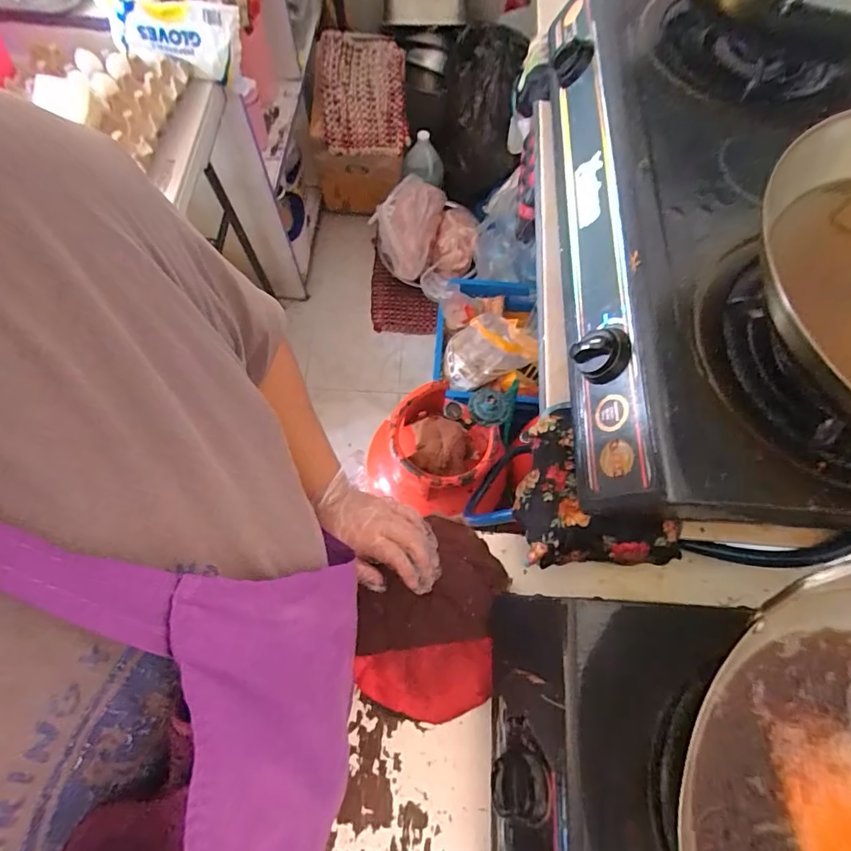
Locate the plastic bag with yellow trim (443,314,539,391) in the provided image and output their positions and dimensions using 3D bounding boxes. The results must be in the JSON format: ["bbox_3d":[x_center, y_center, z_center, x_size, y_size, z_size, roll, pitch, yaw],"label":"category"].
[{"bbox_3d":[0.153,-0.172,1.076,0.201,0.189,0.111,5,69,0],"label":"plastic bag with yellow trim"}]

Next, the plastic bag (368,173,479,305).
[{"bbox_3d":[-0.002,-0.630,1.494,0.329,0.226,0.339,1,69,-2],"label":"plastic bag"}]

